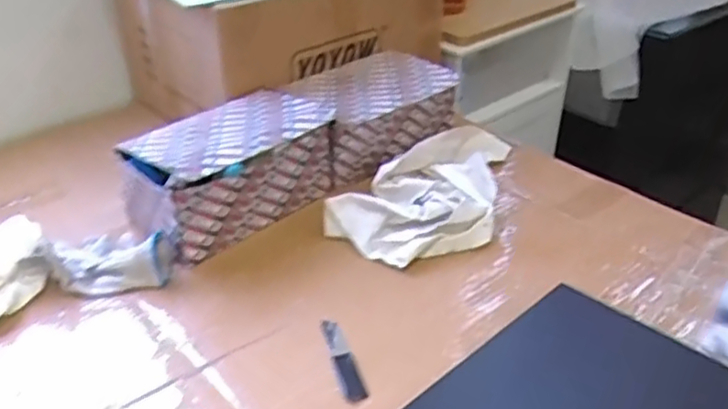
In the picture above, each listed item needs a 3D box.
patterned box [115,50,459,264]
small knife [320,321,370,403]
[{"bbox_3d":[-0.089,-0.092,0.957,0.167,0.122,0.506,27,41,37],"label":"patterned box"},{"bbox_3d":[-0.023,0.150,0.675,0.022,0.005,0.115,-10,33,-15],"label":"small knife"}]

